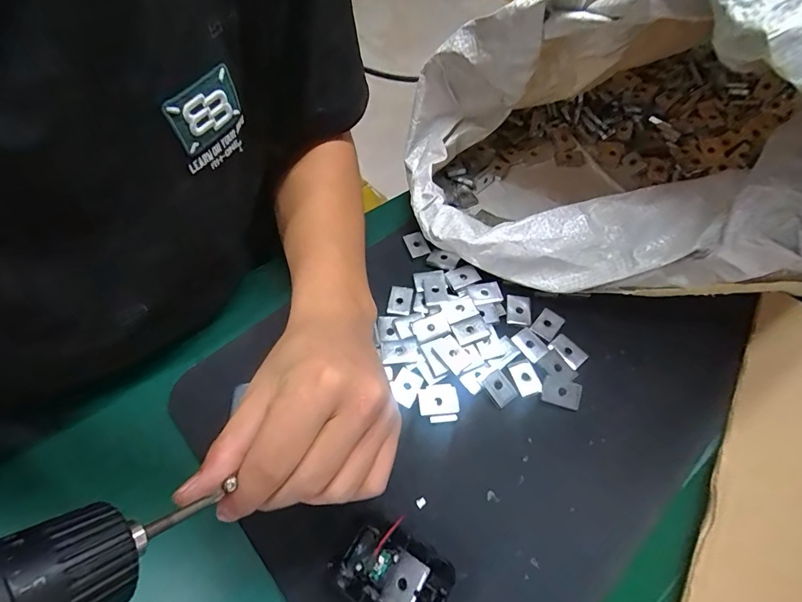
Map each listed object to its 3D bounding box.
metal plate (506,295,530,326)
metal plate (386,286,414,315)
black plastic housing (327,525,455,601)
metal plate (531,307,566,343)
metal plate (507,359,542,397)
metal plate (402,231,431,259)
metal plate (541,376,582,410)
[{"bbox_3d":[0.101,0.007,0.359,0.021,0.004,0.029,6,58,4],"label":"metal plate"},{"bbox_3d":[-0.001,0.001,0.359,0.019,0.007,0.027,9,59,6],"label":"metal plate"},{"bbox_3d":[-0.004,0.160,0.242,0.064,0.038,0.044,29,63,17],"label":"black plastic housing"},{"bbox_3d":[0.123,0.020,0.349,0.021,0.004,0.026,37,72,29],"label":"metal plate"},{"bbox_3d":[0.096,0.059,0.323,0.018,0.004,0.028,-15,59,-9],"label":"metal plate"},{"bbox_3d":[0.014,-0.054,0.392,0.018,0.004,0.028,-19,60,-11],"label":"metal plate"},{"bbox_3d":[0.122,0.070,0.315,0.028,0.004,0.019,16,83,6],"label":"metal plate"}]

